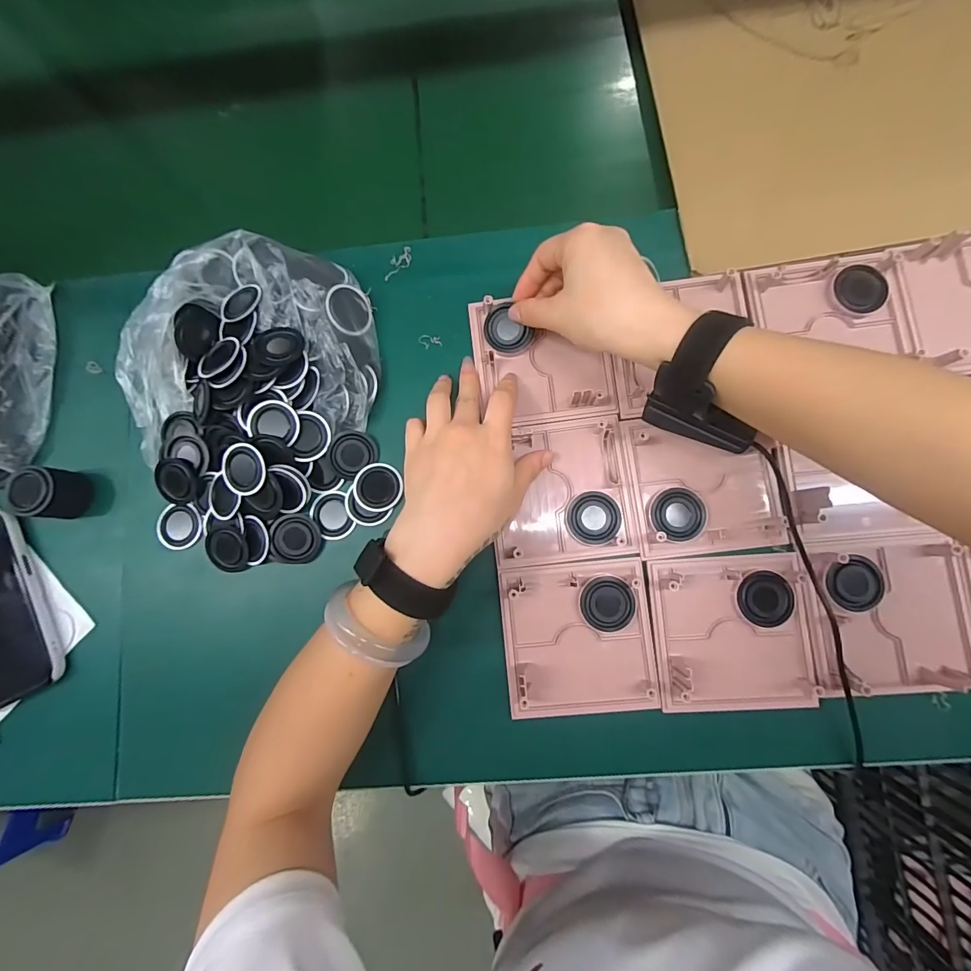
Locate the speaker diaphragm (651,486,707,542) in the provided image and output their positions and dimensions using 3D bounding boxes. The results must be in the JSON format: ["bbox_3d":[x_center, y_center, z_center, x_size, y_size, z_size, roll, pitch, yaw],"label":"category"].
[{"bbox_3d":[0.144,0.022,0.325,0.037,0.006,0.040,6,84,5],"label":"speaker diaphragm"}]

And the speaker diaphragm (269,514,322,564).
[{"bbox_3d":[-0.151,0.042,0.342,0.036,0.006,0.038,1,83,5],"label":"speaker diaphragm"}]

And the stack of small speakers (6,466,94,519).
[{"bbox_3d":[-0.351,0.005,0.348,0.034,0.038,0.039,-12,82,3],"label":"stack of small speakers"}]

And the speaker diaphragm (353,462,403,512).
[{"bbox_3d":[-0.087,0.002,0.352,0.037,0.004,0.038,2,84,-14],"label":"speaker diaphragm"}]

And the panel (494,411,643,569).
[{"bbox_3d":[0.059,0.003,0.332,0.103,0.013,0.108,-6,83,4],"label":"panel"}]

